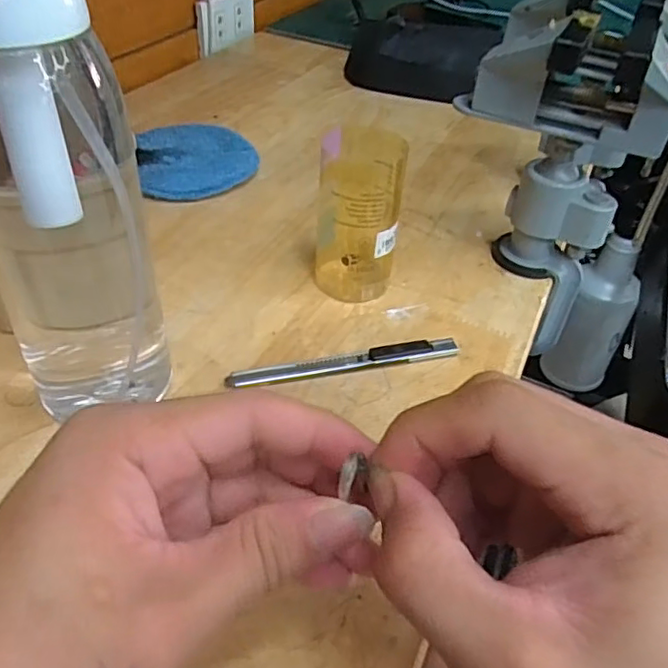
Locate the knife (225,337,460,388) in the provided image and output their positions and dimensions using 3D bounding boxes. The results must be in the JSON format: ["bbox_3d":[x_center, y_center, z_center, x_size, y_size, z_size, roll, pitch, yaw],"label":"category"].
[{"bbox_3d":[0.008,0.016,0.342,0.134,0.009,0.012,-6,43,-13],"label":"knife"}]

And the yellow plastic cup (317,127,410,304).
[{"bbox_3d":[0.015,-0.075,0.376,0.053,0.096,0.061,8,42,3],"label":"yellow plastic cup"}]

